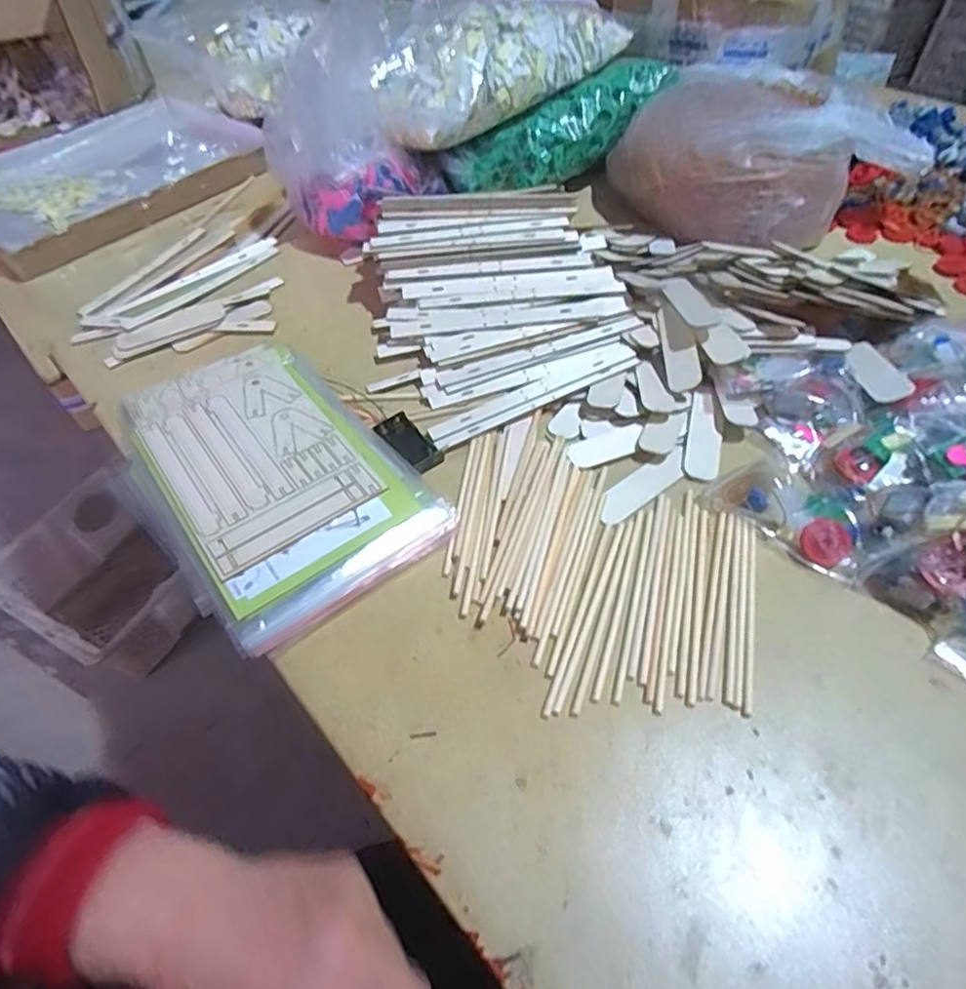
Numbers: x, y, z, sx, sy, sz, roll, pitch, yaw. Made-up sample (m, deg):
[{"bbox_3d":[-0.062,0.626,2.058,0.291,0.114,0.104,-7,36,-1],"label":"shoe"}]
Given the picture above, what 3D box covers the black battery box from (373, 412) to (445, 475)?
[{"bbox_3d":[-0.059,-0.041,0.484,0.030,0.010,0.061,-36,59,-23],"label":"black battery box"}]

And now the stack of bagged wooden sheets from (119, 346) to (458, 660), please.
[{"bbox_3d":[-0.171,-0.023,0.466,0.166,0.025,0.286,-34,58,-22],"label":"stack of bagged wooden sheets"}]

